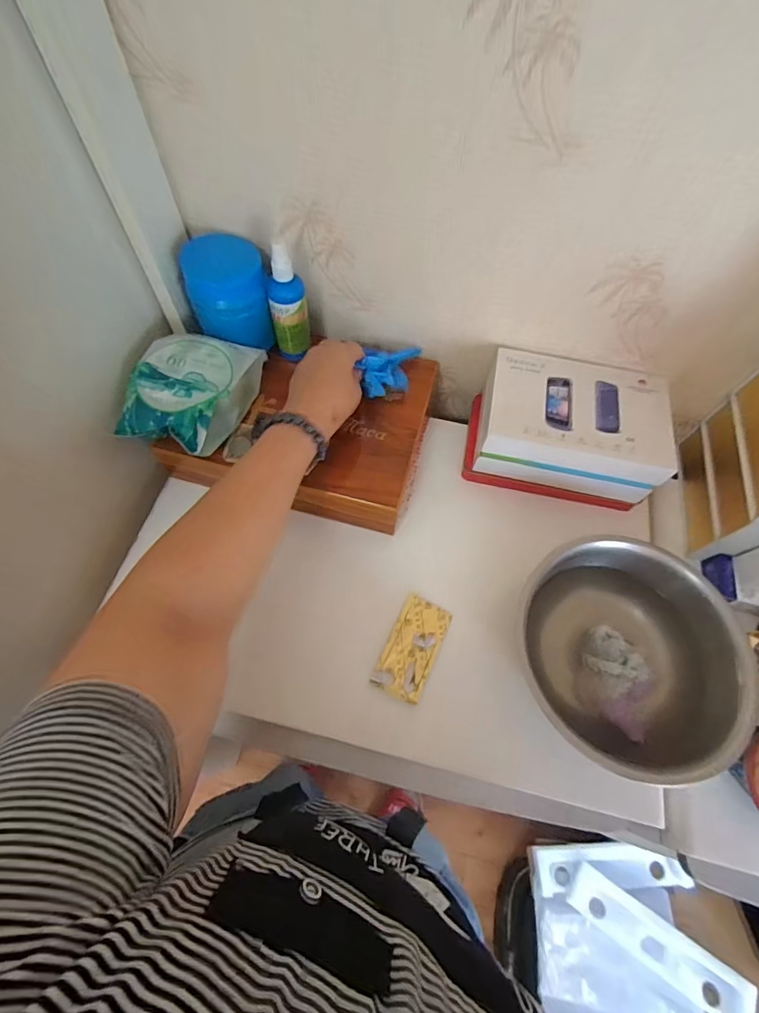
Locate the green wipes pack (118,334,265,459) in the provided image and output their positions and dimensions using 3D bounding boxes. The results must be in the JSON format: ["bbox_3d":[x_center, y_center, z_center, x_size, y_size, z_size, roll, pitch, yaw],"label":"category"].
[{"bbox_3d":[-0.198,-0.123,0.462,0.101,0.060,0.148,15,63,6],"label":"green wipes pack"}]

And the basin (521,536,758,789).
[{"bbox_3d":[0.236,0.142,0.416,0.183,0.068,0.206,4,63,0],"label":"basin"}]

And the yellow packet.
[{"bbox_3d":[0.035,0.144,0.444,0.051,0.011,0.099,24,65,10],"label":"yellow packet"}]

